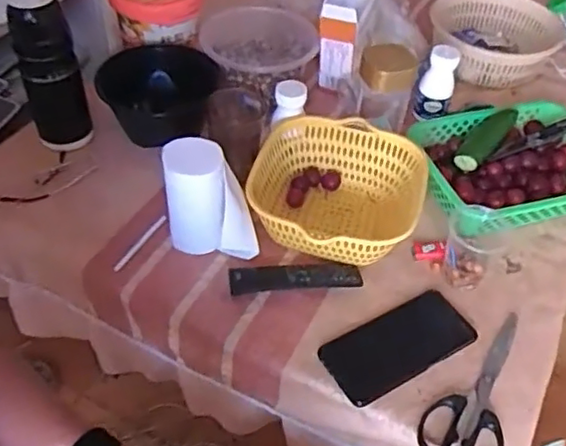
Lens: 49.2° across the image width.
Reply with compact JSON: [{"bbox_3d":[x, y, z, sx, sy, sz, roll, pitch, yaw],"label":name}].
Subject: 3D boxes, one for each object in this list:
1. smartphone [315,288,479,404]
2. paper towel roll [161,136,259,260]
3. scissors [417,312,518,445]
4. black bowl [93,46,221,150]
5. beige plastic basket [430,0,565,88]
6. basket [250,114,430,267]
[{"bbox_3d":[0.123,0.126,0.651,0.166,0.013,0.074,-22,52,-22],"label":"smartphone"},{"bbox_3d":[-0.082,-0.017,0.689,0.090,0.123,0.090,-10,48,-12],"label":"paper towel roll"},{"bbox_3d":[0.196,0.162,0.628,0.076,0.013,0.194,20,49,15],"label":"scissors"},{"bbox_3d":[-0.166,-0.188,0.864,0.137,0.080,0.167,10,47,6],"label":"black bowl"},{"bbox_3d":[0.359,-0.308,1.030,0.204,0.070,0.204,2,47,-2],"label":"beige plastic basket"},{"bbox_3d":[0.063,-0.033,0.756,0.202,0.079,0.203,13,48,9],"label":"basket"}]

